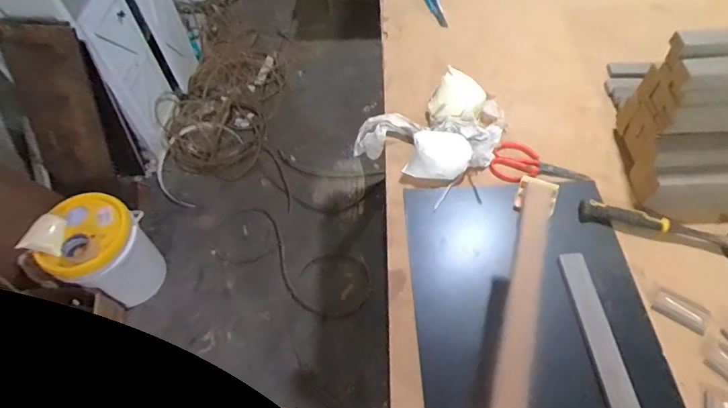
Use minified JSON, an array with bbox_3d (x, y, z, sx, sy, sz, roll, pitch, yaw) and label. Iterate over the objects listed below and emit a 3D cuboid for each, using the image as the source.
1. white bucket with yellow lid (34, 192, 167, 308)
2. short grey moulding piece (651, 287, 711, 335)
[{"bbox_3d":[-0.872,0.193,1.521,0.299,0.372,0.281,-2,56,3],"label":"white bucket with yellow lid"},{"bbox_3d":[0.514,0.170,0.706,0.075,0.015,0.047,30,63,22],"label":"short grey moulding piece"}]

